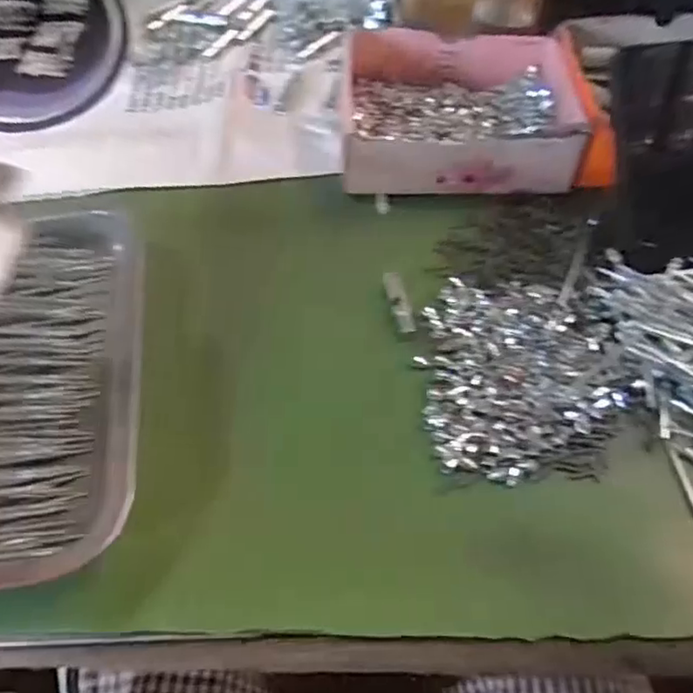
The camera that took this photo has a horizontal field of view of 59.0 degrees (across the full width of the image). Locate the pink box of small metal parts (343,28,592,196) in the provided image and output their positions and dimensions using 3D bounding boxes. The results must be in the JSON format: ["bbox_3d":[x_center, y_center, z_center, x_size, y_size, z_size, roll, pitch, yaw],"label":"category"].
[{"bbox_3d":[0.086,-0.188,0.483,0.181,0.047,0.150,3,59,3],"label":"pink box of small metal parts"}]

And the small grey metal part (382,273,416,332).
[{"bbox_3d":[0.036,-0.031,0.416,0.013,0.004,0.051,-11,59,-6],"label":"small grey metal part"}]

